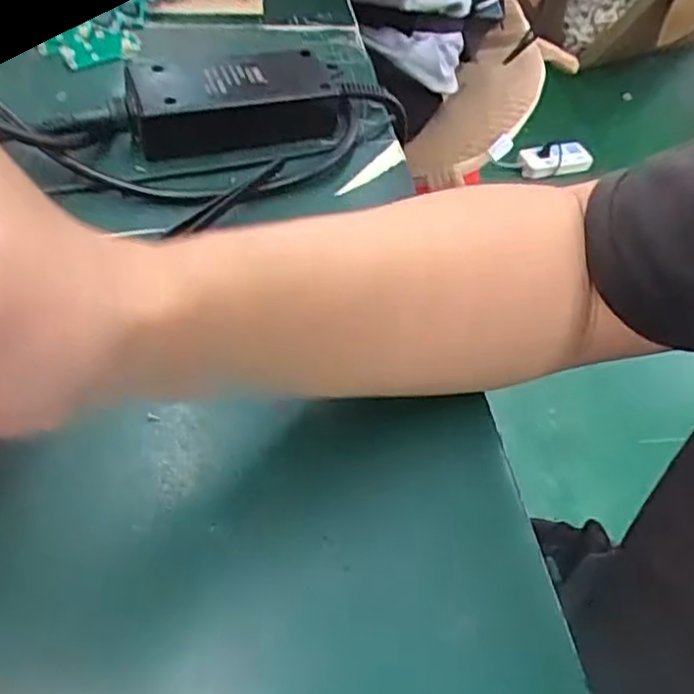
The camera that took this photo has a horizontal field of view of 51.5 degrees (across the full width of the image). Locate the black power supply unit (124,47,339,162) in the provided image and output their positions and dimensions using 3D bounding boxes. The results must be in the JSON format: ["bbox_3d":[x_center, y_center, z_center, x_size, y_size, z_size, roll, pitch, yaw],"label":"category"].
[{"bbox_3d":[-0.066,-0.146,0.423,0.117,0.036,0.054,-14,53,-17],"label":"black power supply unit"}]

